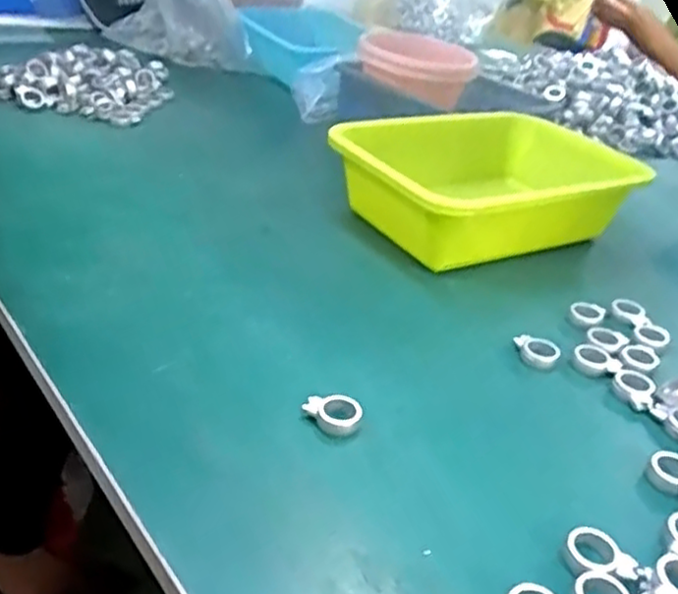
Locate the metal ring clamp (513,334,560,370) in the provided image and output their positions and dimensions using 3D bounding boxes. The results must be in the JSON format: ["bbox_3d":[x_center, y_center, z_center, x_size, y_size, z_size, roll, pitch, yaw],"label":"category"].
[{"bbox_3d":[0.140,0.038,0.491,0.032,0.012,0.020,17,33,15],"label":"metal ring clamp"}]

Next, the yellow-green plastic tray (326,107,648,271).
[{"bbox_3d":[0.145,-0.109,0.669,0.287,0.082,0.202,-11,36,-28],"label":"yellow-green plastic tray"}]

